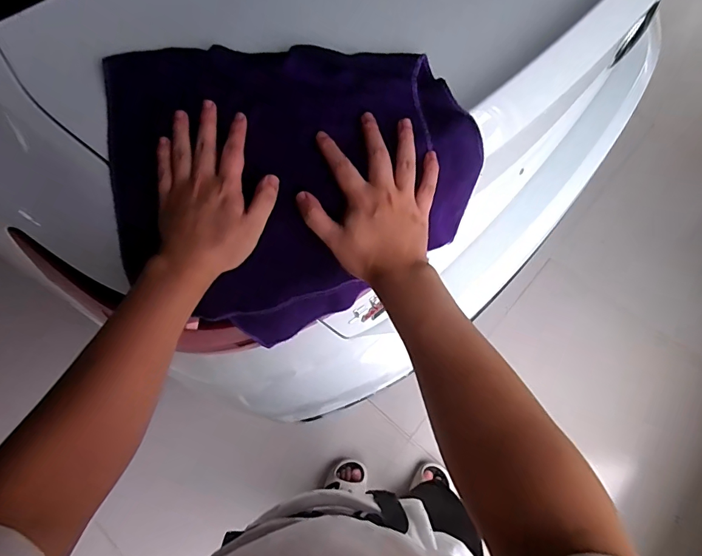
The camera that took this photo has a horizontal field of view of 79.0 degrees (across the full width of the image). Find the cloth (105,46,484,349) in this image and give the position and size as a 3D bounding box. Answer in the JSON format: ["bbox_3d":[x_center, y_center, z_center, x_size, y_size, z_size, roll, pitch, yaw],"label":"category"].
[{"bbox_3d":[-0.058,-0.085,0.476,0.371,0.200,0.245,-4,68,0],"label":"cloth"}]

